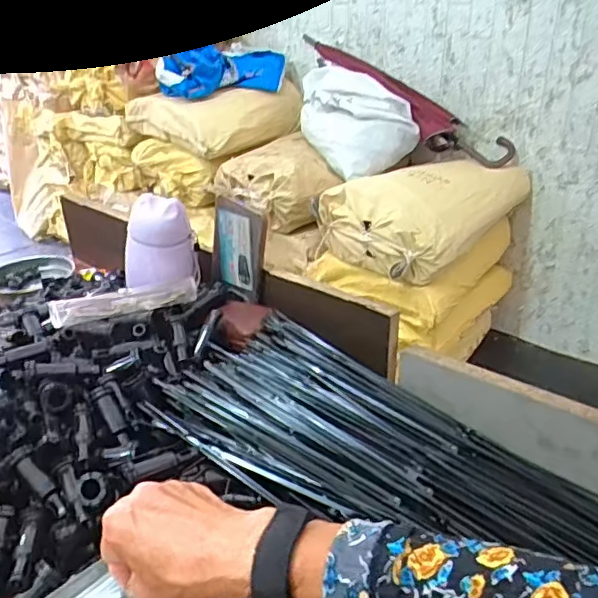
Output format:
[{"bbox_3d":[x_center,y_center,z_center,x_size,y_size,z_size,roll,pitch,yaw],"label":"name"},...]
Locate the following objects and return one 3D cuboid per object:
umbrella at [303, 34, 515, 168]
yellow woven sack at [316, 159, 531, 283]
[{"bbox_3d":[0.293,-0.658,1.836,0.829,0.126,0.149,43,47,20],"label":"umbrella"},{"bbox_3d":[0.366,-0.279,1.717,0.511,0.240,0.387,-26,37,-36],"label":"yellow woven sack"}]

